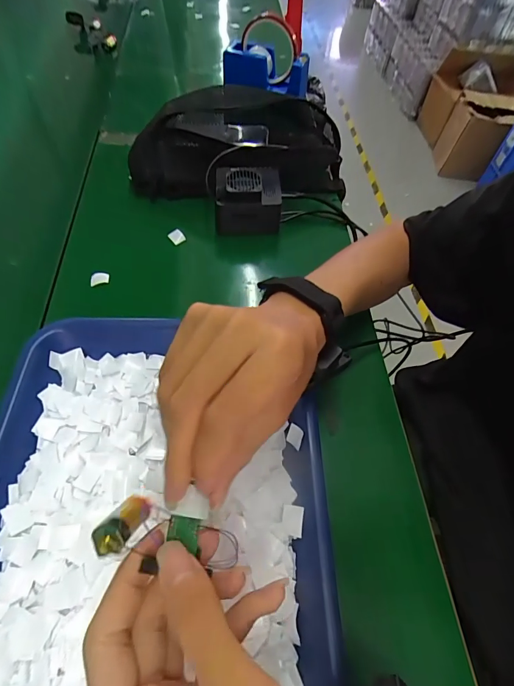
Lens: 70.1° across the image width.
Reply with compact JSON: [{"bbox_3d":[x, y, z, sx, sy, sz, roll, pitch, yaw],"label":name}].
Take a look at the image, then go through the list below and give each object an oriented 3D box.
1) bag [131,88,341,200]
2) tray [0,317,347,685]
[{"bbox_3d":[-0.019,-0.271,0.501,0.284,0.080,0.177,3,58,-4],"label":"bag"},{"bbox_3d":[-0.077,0.129,0.263,0.260,0.035,0.331,2,57,0],"label":"tray"}]

